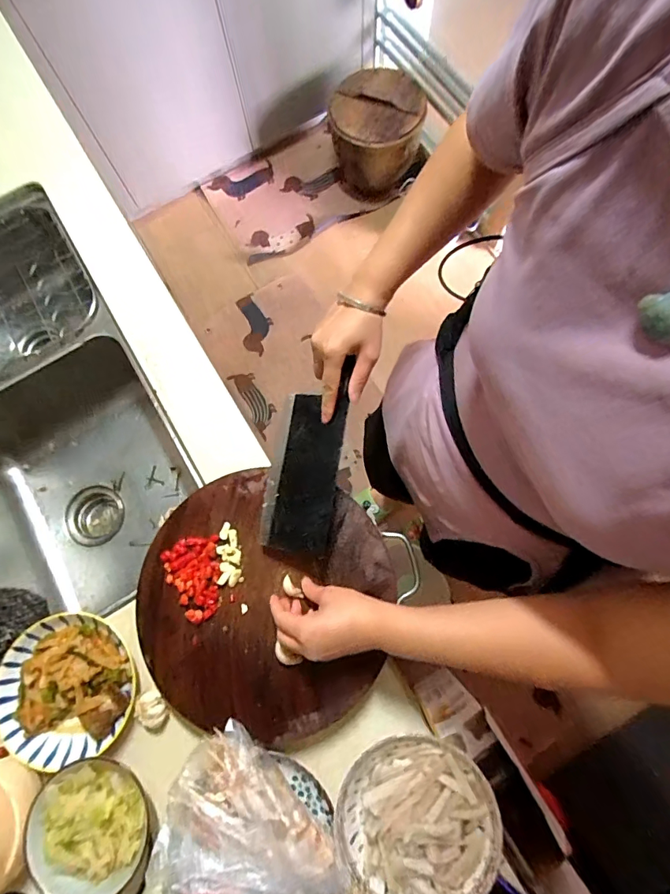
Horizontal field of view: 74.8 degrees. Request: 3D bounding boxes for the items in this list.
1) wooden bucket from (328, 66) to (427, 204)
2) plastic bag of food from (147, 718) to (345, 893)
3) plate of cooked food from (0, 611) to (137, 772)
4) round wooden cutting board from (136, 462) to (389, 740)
[{"bbox_3d":[0.129,-1.078,1.555,0.268,0.338,0.256,0,78,1],"label":"wooden bucket"},{"bbox_3d":[-0.091,0.443,0.426,0.166,0.115,0.257,-36,80,-7],"label":"plastic bag of food"},{"bbox_3d":[-0.338,0.298,0.541,0.162,0.043,0.167,0,78,1],"label":"plate of cooked food"},{"bbox_3d":[-0.092,0.189,0.546,0.305,0.024,0.296,0,78,1],"label":"round wooden cutting board"}]

